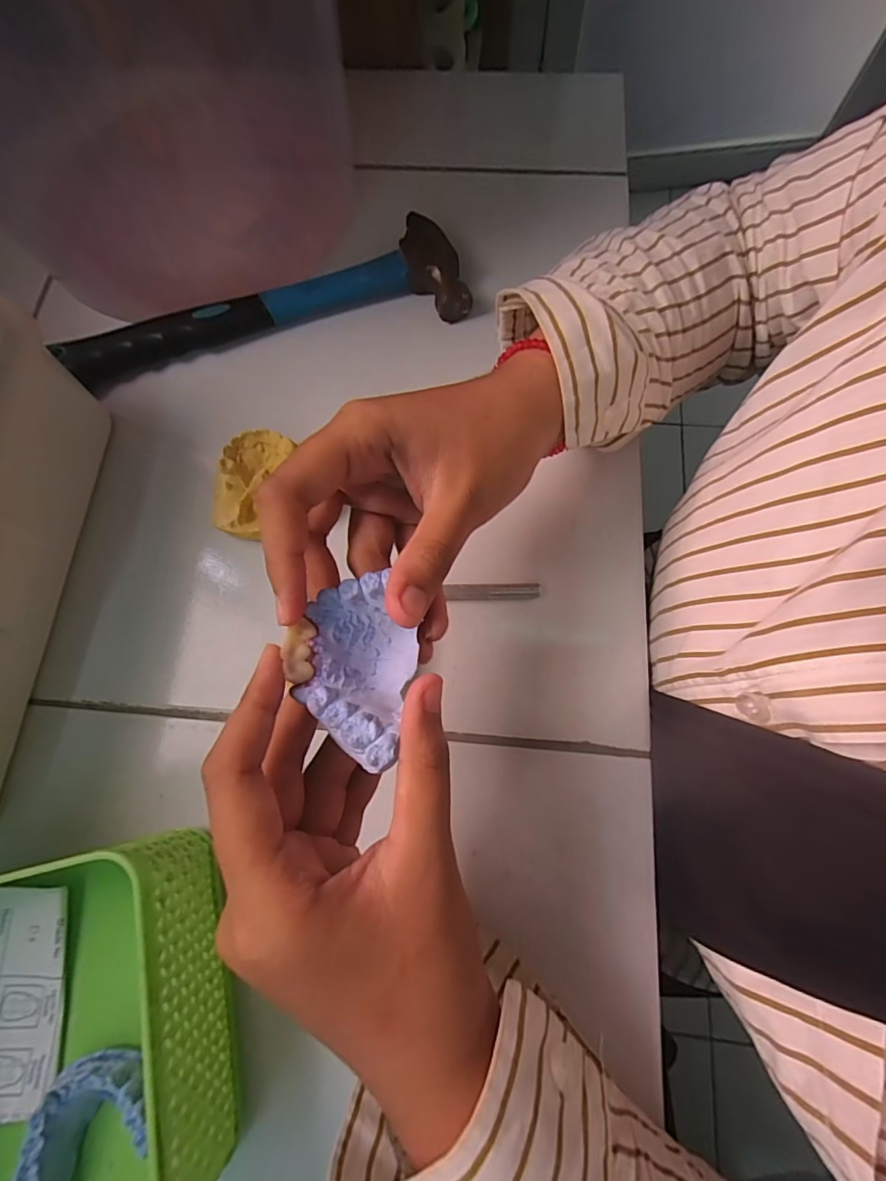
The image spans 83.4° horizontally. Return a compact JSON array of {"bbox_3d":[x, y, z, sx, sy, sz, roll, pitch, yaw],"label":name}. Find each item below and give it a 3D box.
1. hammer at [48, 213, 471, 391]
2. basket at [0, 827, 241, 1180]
[{"bbox_3d":[-0.112,-0.183,0.320,0.245,0.033,0.068,-11,74,-4],"label":"hammer"},{"bbox_3d":[-0.158,0.173,0.185,0.134,0.058,0.129,-14,74,-5],"label":"basket"}]

